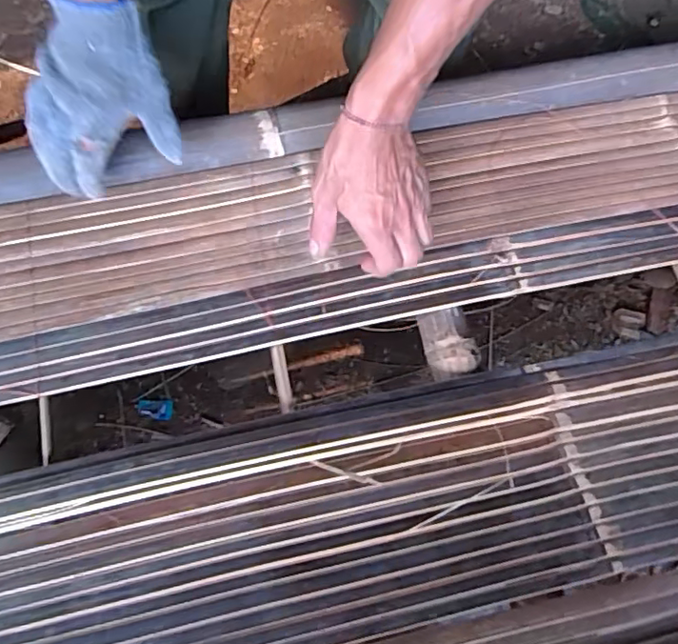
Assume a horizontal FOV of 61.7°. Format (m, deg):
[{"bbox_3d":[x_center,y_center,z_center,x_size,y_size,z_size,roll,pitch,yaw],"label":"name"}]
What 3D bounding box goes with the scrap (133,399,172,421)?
[{"bbox_3d":[-0.270,0.127,0.828,0.053,0.004,0.029,1,73,-1],"label":"scrap"}]

